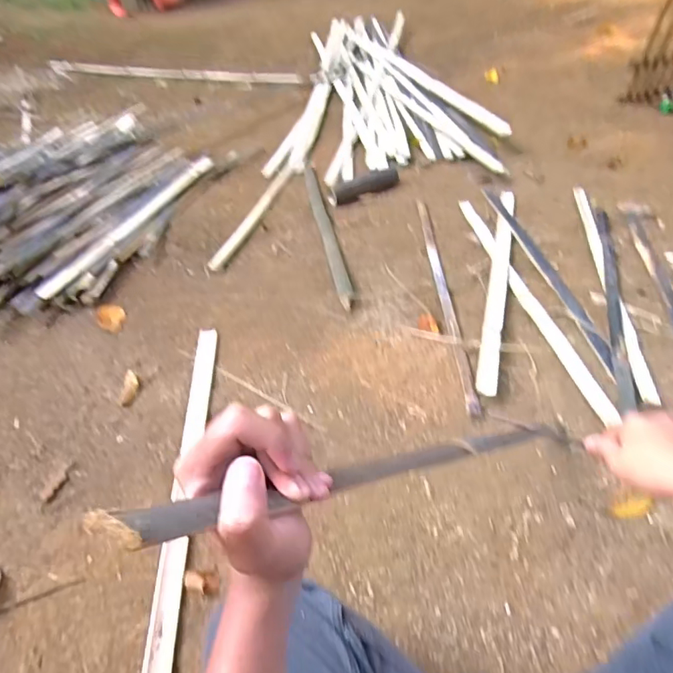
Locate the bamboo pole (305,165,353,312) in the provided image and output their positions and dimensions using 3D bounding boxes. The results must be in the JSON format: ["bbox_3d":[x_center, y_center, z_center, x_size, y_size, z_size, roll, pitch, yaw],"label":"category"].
[{"bbox_3d":[-0.038,-0.362,1.575,0.045,0.040,0.888,-11,45,-2],"label":"bamboo pole"}]

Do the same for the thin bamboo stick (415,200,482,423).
[{"bbox_3d":[0.267,-0.152,1.305,0.028,0.023,0.902,-4,45,4],"label":"thin bamboo stick"}]

